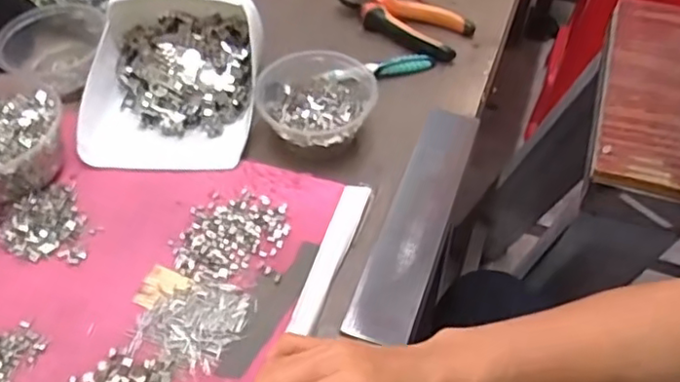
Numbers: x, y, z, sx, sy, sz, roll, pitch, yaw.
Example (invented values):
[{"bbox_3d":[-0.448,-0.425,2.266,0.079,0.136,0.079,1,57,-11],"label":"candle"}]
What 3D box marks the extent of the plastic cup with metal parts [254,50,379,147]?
[{"bbox_3d":[-0.021,-0.088,0.587,0.106,0.042,0.123,-1,52,-1],"label":"plastic cup with metal parts"}]

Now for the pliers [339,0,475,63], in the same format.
[{"bbox_3d":[0.063,-0.184,0.694,0.149,0.031,0.074,23,55,17],"label":"pliers"}]

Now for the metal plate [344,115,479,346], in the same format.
[{"bbox_3d":[0.068,0.015,0.531,0.048,0.008,0.242,17,53,13],"label":"metal plate"}]

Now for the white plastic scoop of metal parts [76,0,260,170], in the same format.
[{"bbox_3d":[-0.155,-0.111,0.585,0.160,0.081,0.171,1,52,1],"label":"white plastic scoop of metal parts"}]

